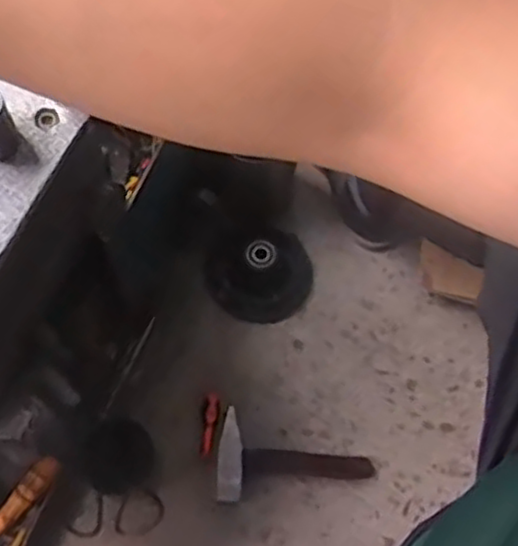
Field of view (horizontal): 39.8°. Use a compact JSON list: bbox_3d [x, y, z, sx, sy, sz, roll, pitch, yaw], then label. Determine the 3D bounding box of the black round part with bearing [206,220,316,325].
[{"bbox_3d":[0.001,-0.004,0.984,0.144,0.070,0.127,8,66,2],"label":"black round part with bearing"}]

